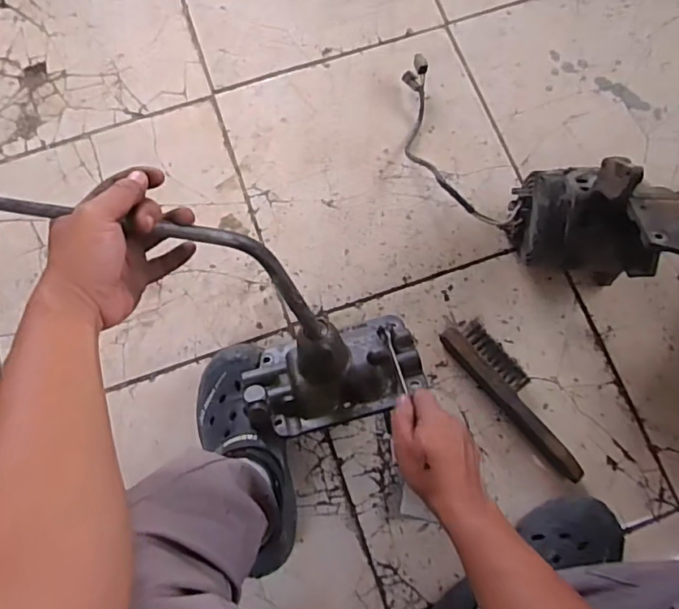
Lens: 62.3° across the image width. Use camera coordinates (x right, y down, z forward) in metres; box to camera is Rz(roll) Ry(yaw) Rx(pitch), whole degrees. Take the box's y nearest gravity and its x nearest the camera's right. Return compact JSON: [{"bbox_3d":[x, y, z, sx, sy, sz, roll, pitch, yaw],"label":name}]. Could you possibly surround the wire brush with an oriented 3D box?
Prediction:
[{"bbox_3d":[0.236,0.116,0.757,0.064,0.034,0.259,-39,79,-9],"label":"wire brush"}]

